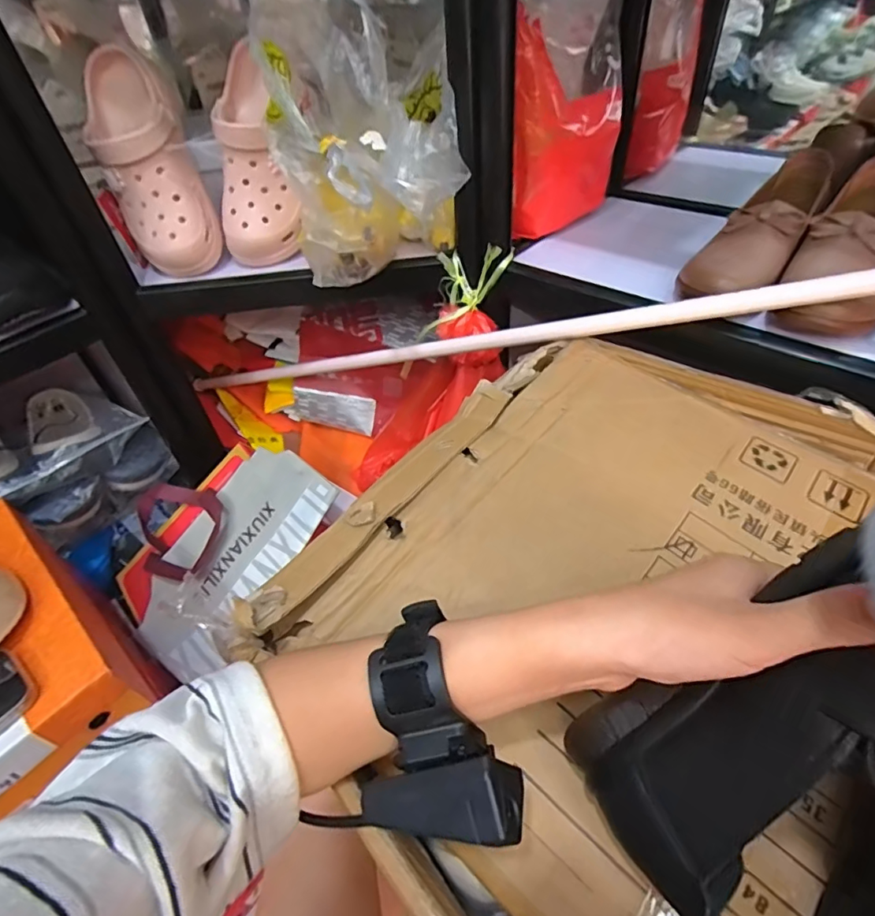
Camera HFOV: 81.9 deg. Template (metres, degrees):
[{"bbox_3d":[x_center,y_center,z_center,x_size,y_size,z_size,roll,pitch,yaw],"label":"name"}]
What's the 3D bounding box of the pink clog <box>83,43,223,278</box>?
[{"bbox_3d":[-0.340,-0.346,0.590,0.095,0.241,0.085,-24,8,-17],"label":"pink clog"}]

